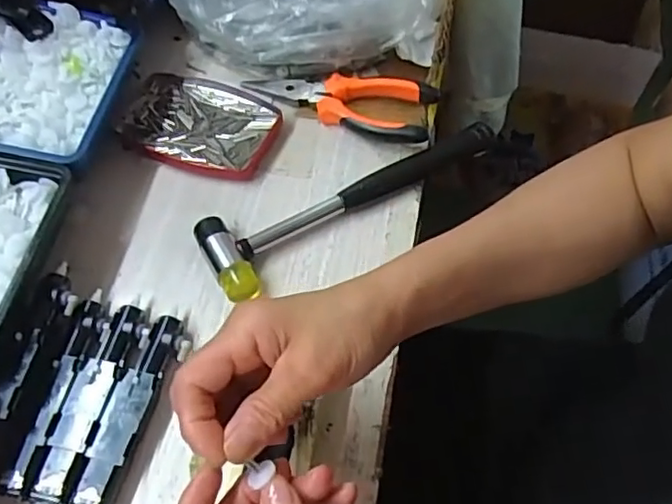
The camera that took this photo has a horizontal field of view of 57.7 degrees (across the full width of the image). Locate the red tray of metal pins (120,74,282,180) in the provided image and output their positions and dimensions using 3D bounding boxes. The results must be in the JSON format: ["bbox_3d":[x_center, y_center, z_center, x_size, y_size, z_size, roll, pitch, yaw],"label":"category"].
[{"bbox_3d":[-0.107,-0.099,0.479,0.117,0.014,0.085,14,60,10],"label":"red tray of metal pins"}]

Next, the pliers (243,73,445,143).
[{"bbox_3d":[0.002,-0.124,0.483,0.151,0.028,0.050,18,60,12],"label":"pliers"}]

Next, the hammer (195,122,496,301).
[{"bbox_3d":[0.012,-0.044,0.443,0.230,0.021,0.060,-30,62,-16],"label":"hammer"}]

